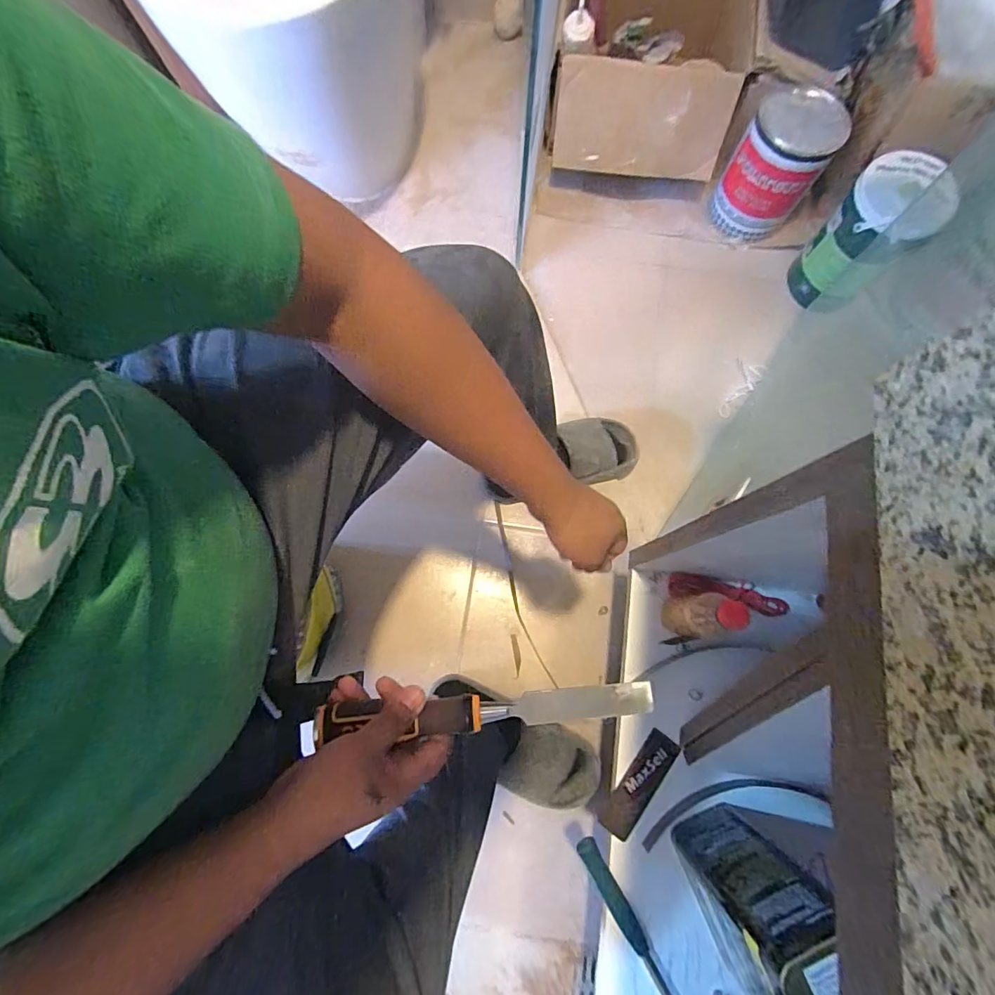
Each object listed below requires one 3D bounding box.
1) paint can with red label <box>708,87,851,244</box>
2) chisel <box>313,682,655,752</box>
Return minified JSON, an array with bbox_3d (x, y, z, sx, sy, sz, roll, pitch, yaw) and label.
[{"bbox_3d":[0.541,-0.642,0.949,0.156,0.206,0.145,0,76,-1],"label":"paint can with red label"},{"bbox_3d":[-0.009,0.175,0.388,0.273,0.024,0.028,-3,76,-3],"label":"chisel"}]

